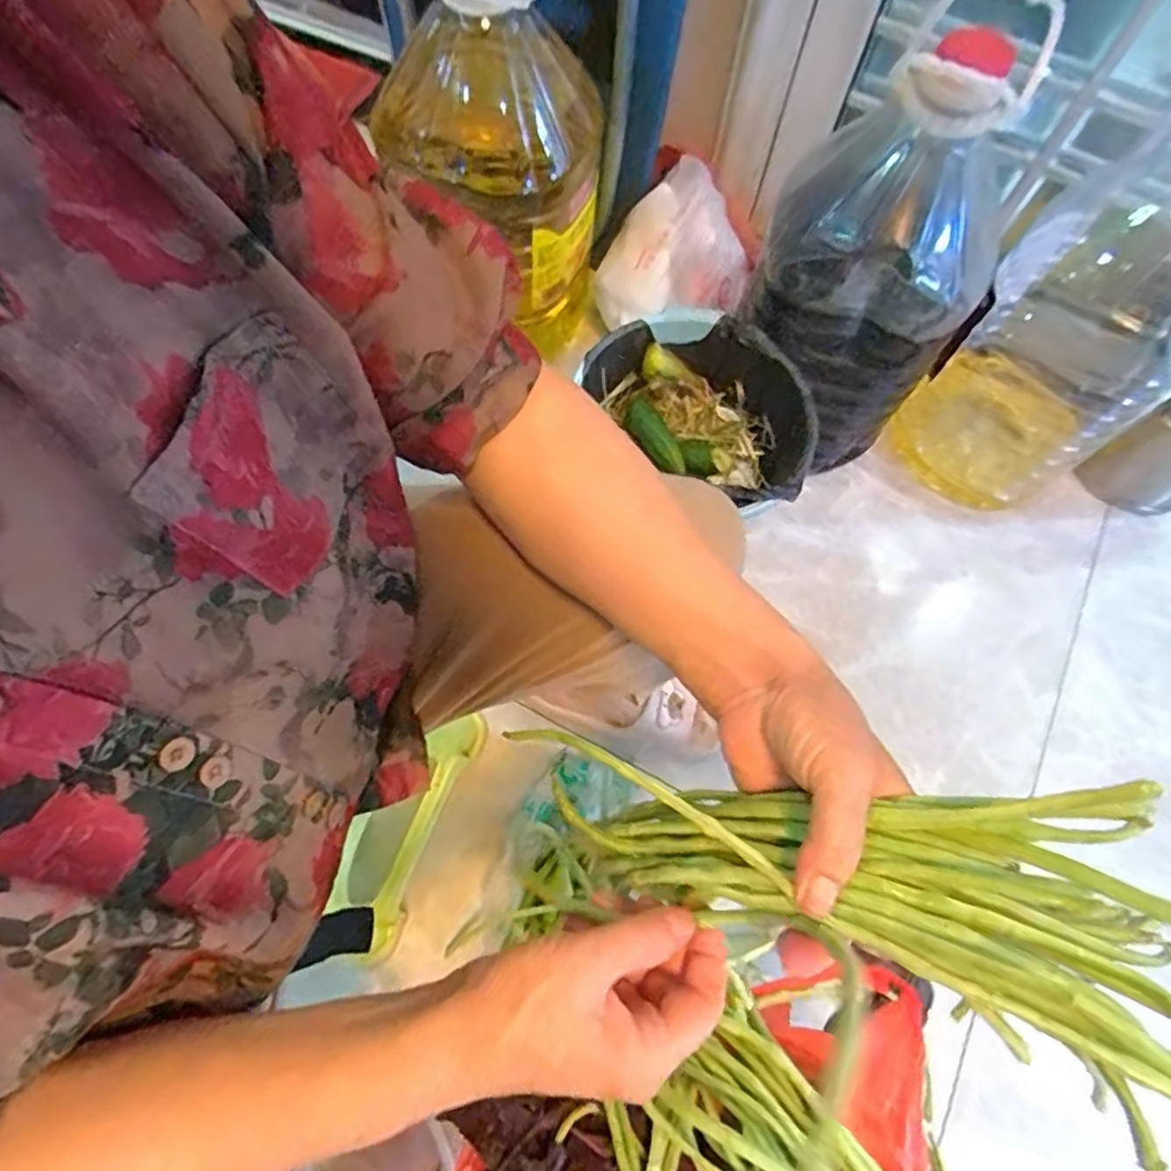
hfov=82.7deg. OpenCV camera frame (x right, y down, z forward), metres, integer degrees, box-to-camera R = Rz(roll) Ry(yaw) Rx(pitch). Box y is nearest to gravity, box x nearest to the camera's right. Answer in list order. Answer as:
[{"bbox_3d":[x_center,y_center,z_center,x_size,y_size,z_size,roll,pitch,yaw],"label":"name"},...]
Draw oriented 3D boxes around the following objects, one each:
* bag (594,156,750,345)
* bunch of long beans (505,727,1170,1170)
[{"bbox_3d":[0.138,-0.472,0.969,0.224,0.107,0.213,-41,76,-15],"label":"bag"},{"bbox_3d":[0.098,0.116,0.282,0.307,0.068,0.102,8,66,32],"label":"bunch of long beans"}]

